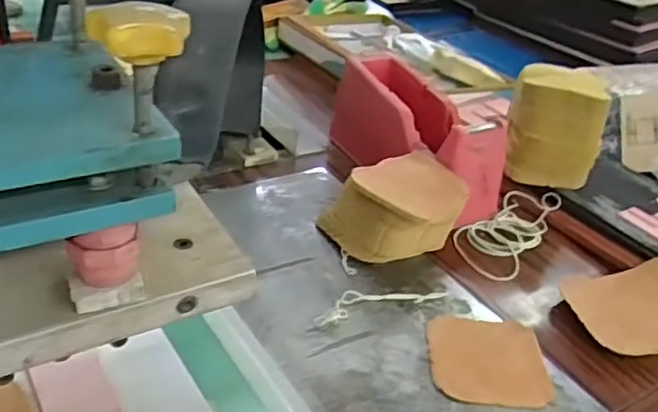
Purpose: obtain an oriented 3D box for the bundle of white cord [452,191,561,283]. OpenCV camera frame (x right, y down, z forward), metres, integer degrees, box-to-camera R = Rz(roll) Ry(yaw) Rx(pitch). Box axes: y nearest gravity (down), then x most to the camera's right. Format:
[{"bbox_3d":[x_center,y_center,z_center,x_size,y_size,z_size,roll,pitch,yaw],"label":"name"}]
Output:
[{"bbox_3d":[0.159,0.018,0.606,0.065,0.013,0.142,25,36,25],"label":"bundle of white cord"}]

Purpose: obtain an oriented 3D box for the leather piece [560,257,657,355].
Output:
[{"bbox_3d":[0.250,0.078,0.519,0.122,0.017,0.081,-6,35,-20],"label":"leather piece"}]

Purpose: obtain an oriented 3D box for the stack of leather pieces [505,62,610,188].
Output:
[{"bbox_3d":[0.219,-0.072,0.653,0.088,0.110,0.068,16,33,13],"label":"stack of leather pieces"}]

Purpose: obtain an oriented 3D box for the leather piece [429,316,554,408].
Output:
[{"bbox_3d":[0.110,0.107,0.462,0.079,0.005,0.071,2,39,2],"label":"leather piece"}]

